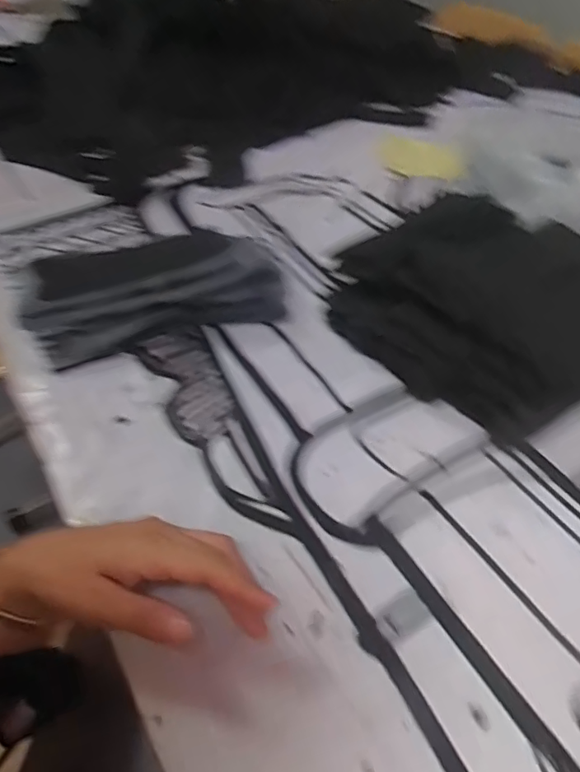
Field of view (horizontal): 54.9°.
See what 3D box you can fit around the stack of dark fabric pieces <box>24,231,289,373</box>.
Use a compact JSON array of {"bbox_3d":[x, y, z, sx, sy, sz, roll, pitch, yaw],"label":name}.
[{"bbox_3d":[-0.142,-0.108,0.595,0.257,0.063,0.139,-14,46,-10],"label":"stack of dark fabric pieces"}]

